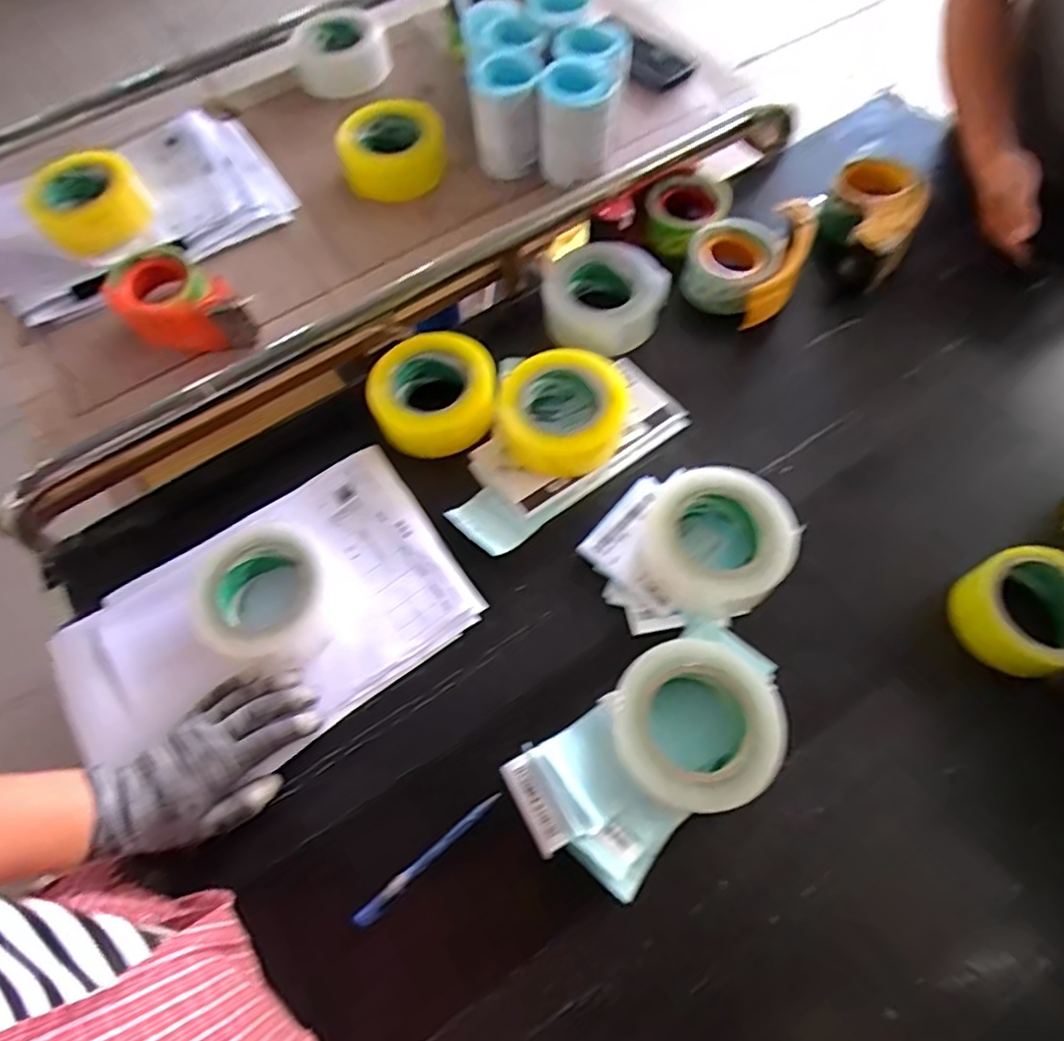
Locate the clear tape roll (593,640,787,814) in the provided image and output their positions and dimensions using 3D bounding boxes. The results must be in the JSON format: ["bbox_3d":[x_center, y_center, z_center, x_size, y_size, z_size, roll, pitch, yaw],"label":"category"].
[{"bbox_3d":[0.126,0.160,0.491,0.123,0.049,0.119,-1,65,3],"label":"clear tape roll"}]

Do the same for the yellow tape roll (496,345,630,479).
[{"bbox_3d":[0.029,-0.107,0.619,0.119,0.058,0.111,-1,65,3],"label":"yellow tape roll"}]

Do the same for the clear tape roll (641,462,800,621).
[{"bbox_3d":[0.161,0.015,0.547,0.117,0.069,0.119,-1,65,3],"label":"clear tape roll"}]

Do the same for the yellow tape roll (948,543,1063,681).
[{"bbox_3d":[0.407,0.076,0.515,0.098,0.048,0.098,-1,65,3],"label":"yellow tape roll"}]

